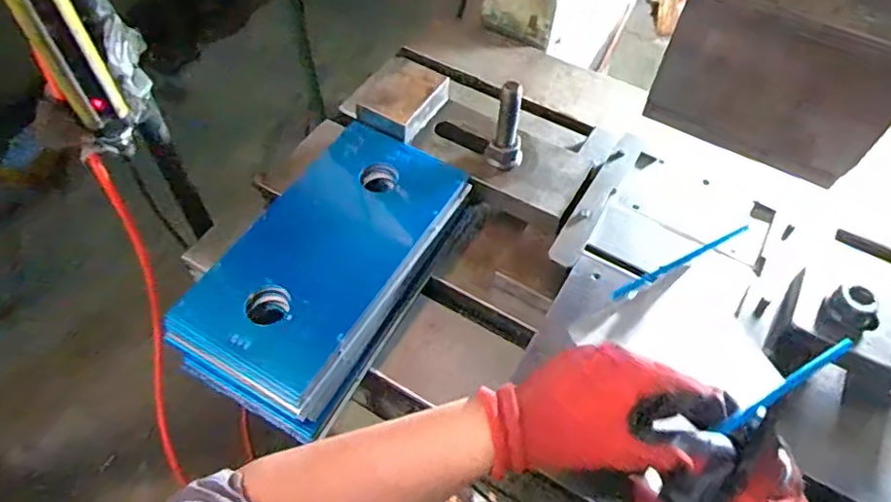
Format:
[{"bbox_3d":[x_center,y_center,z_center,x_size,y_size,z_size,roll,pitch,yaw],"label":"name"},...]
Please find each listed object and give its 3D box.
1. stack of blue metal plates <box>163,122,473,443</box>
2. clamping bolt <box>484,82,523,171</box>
[{"bbox_3d":[-0.109,0.012,0.569,0.159,0.073,0.301,27,57,16],"label":"stack of blue metal plates"},{"bbox_3d":[0.063,-0.124,0.592,0.037,0.094,0.029,8,54,3],"label":"clamping bolt"}]

